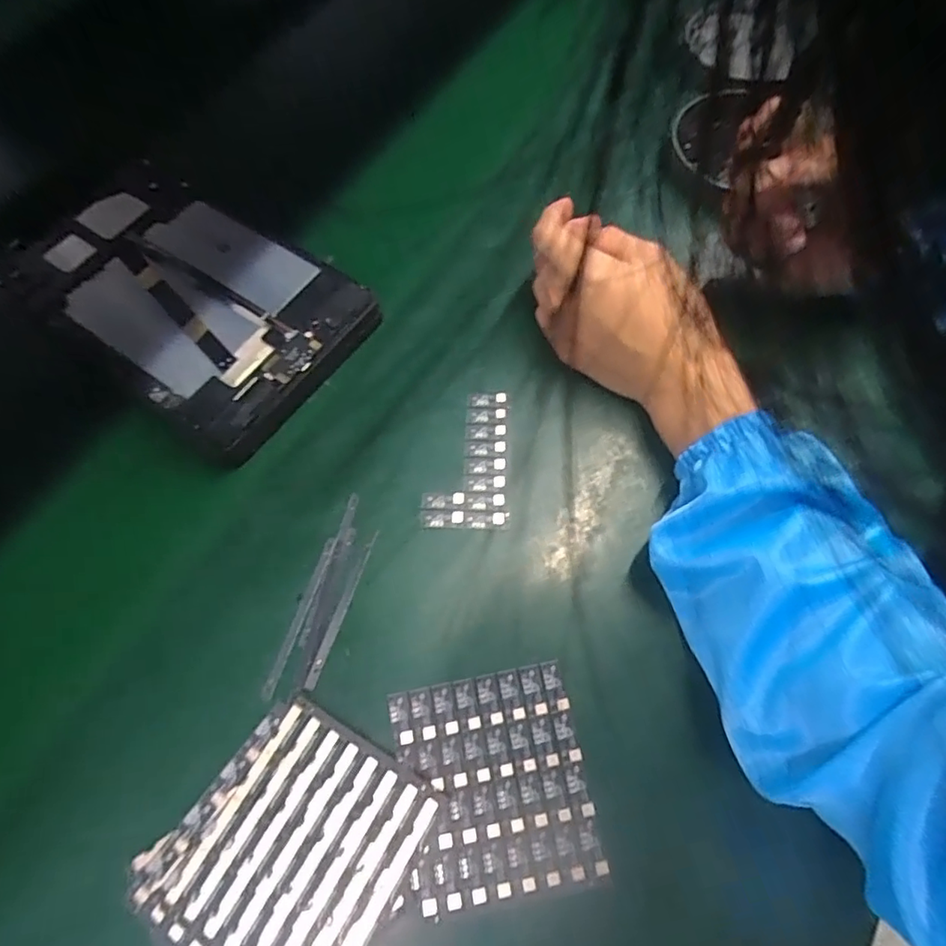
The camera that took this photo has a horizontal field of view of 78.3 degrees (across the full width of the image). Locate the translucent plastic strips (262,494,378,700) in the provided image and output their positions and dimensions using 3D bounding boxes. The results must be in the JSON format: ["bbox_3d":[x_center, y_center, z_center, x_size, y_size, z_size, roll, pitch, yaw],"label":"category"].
[{"bbox_3d":[-0.084,0.071,0.338,0.029,0.004,0.116,16,66,8],"label":"translucent plastic strips"}]

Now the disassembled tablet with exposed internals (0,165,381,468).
[{"bbox_3d":[-0.220,-0.139,0.427,0.278,0.022,0.155,34,70,16],"label":"disassembled tablet with exposed internals"}]

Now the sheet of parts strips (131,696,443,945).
[{"bbox_3d":[-0.094,0.191,0.282,0.109,0.005,0.132,31,69,15],"label":"sheet of parts strips"}]

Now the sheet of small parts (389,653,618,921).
[{"bbox_3d":[0.011,0.159,0.299,0.093,0.004,0.103,-11,67,-4],"label":"sheet of small parts"}]

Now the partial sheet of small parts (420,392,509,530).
[{"bbox_3d":[-0.003,-0.010,0.369,0.050,0.004,0.092,3,65,3],"label":"partial sheet of small parts"}]

